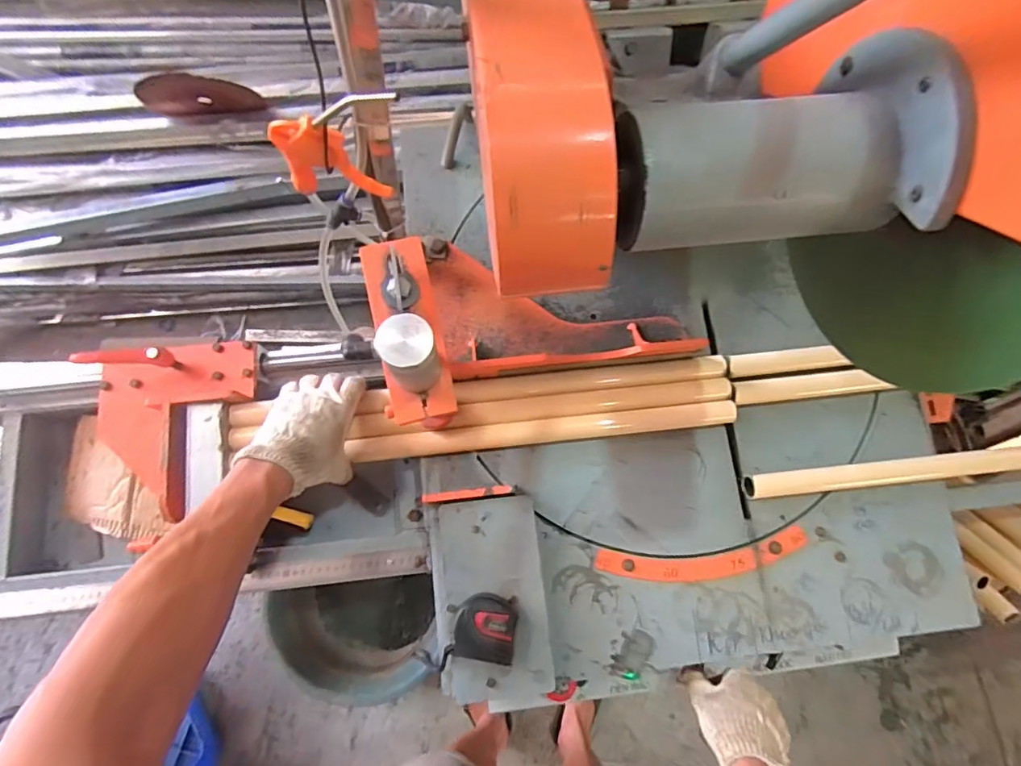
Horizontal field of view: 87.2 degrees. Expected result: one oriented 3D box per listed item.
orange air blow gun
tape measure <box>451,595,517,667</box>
[{"bbox_3d":[-0.136,-0.186,0.432,0.108,0.144,0.027,0,77,-2],"label":"orange air blow gun"},{"bbox_3d":[-0.024,0.253,0.554,0.062,0.034,0.064,10,76,1],"label":"tape measure"}]

